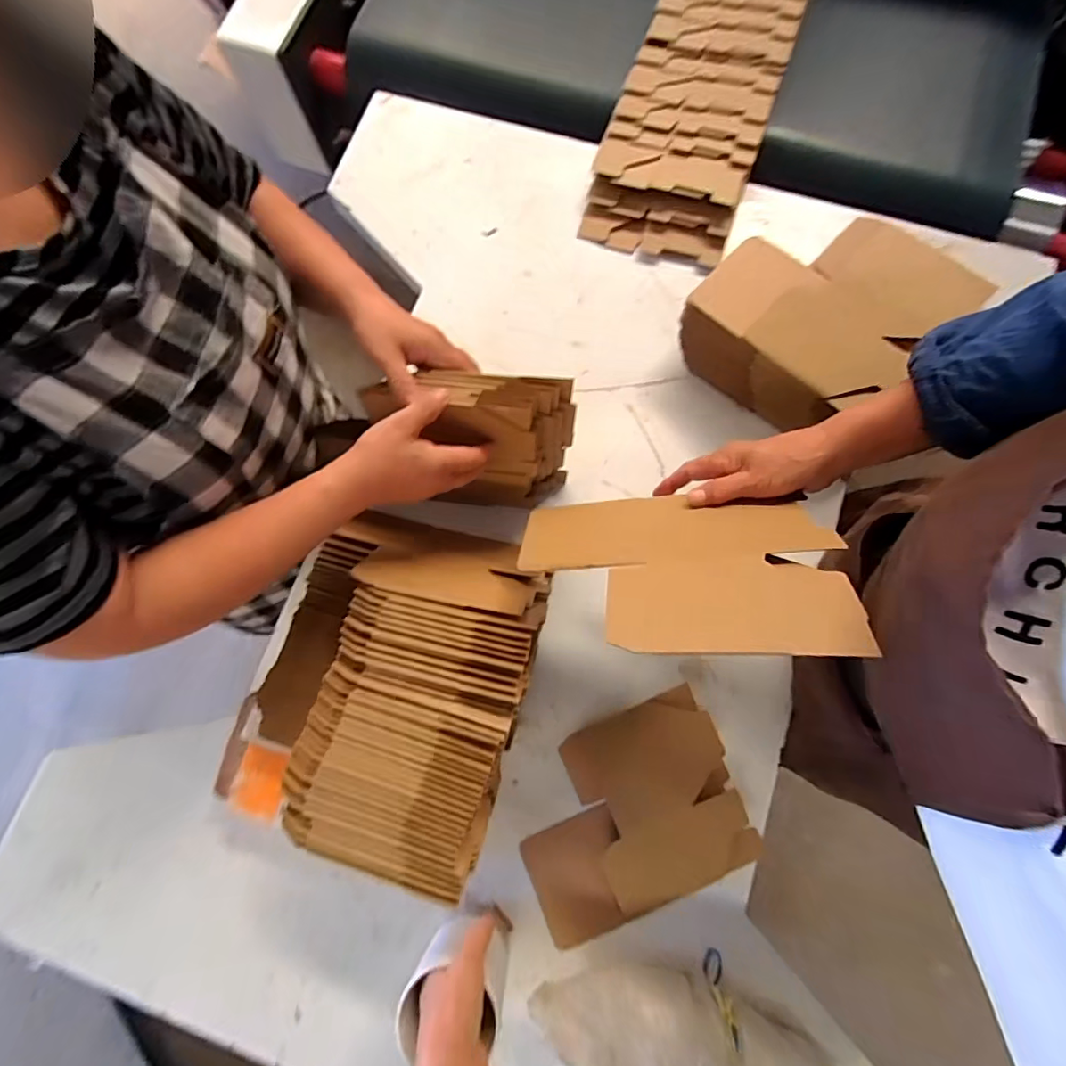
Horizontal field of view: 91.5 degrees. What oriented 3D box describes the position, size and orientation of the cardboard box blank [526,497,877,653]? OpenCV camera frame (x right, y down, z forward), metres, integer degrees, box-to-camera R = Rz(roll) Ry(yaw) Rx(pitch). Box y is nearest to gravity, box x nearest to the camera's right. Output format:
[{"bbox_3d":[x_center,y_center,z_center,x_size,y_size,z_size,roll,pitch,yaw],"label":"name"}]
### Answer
[{"bbox_3d":[0.108,0.019,0.411,0.238,0.011,0.193,-1,34,13],"label":"cardboard box blank"}]

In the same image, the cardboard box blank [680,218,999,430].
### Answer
[{"bbox_3d":[0.330,-0.254,0.626,0.225,0.143,0.210,43,80,10],"label":"cardboard box blank"}]

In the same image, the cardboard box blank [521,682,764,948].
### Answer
[{"bbox_3d":[0.101,0.304,0.562,0.240,0.035,0.193,-23,77,-5],"label":"cardboard box blank"}]

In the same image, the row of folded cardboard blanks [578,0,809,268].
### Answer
[{"bbox_3d":[0.305,-0.801,0.797,0.215,0.054,0.931,19,77,5],"label":"row of folded cardboard blanks"}]

